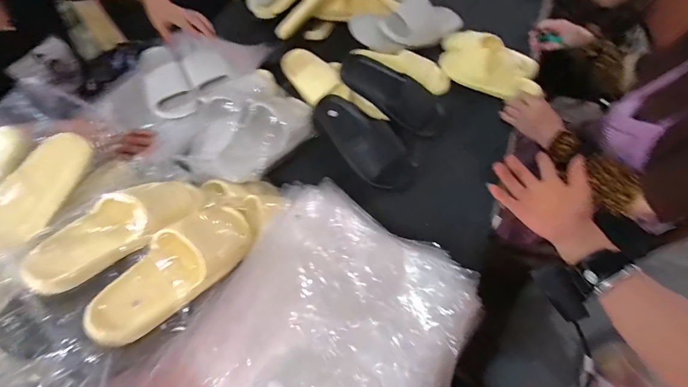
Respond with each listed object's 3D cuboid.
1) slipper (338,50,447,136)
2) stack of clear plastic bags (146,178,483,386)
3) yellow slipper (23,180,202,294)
[{"bbox_3d":[0.117,-0.235,0.815,0.278,0.061,0.105,33,63,-1],"label":"slipper"},{"bbox_3d":[-0.026,0.216,0.482,0.345,0.075,0.447,23,61,17],"label":"stack of clear plastic bags"},{"bbox_3d":[-0.320,0.038,0.515,0.107,0.069,0.256,25,38,18],"label":"yellow slipper"}]

